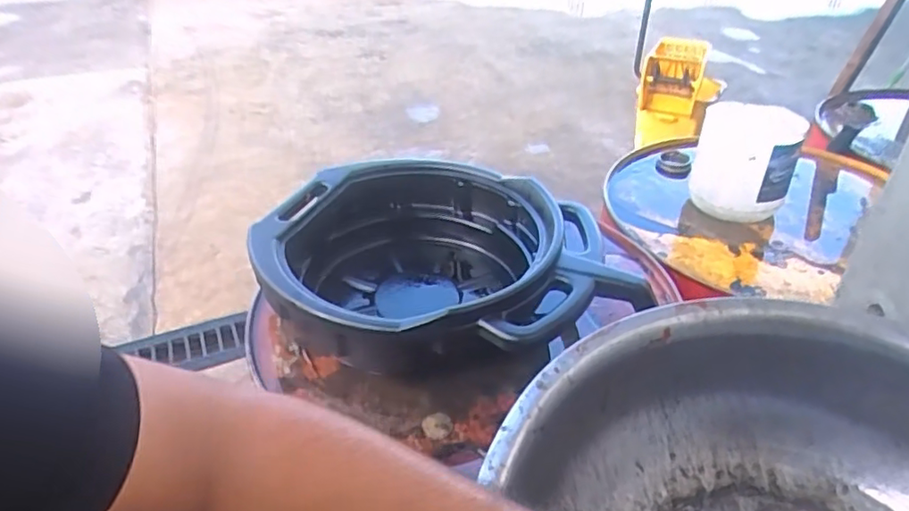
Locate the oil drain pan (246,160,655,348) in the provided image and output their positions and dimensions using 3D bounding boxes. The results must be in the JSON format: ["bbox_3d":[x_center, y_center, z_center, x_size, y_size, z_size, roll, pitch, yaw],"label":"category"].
[{"bbox_3d":[-0.034,0.024,0.803,0.415,0.150,0.408,-13,38,-18],"label":"oil drain pan"}]

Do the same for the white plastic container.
[{"bbox_3d":[0.488,-0.158,1.028,0.156,0.173,0.133,17,39,21],"label":"white plastic container"}]

